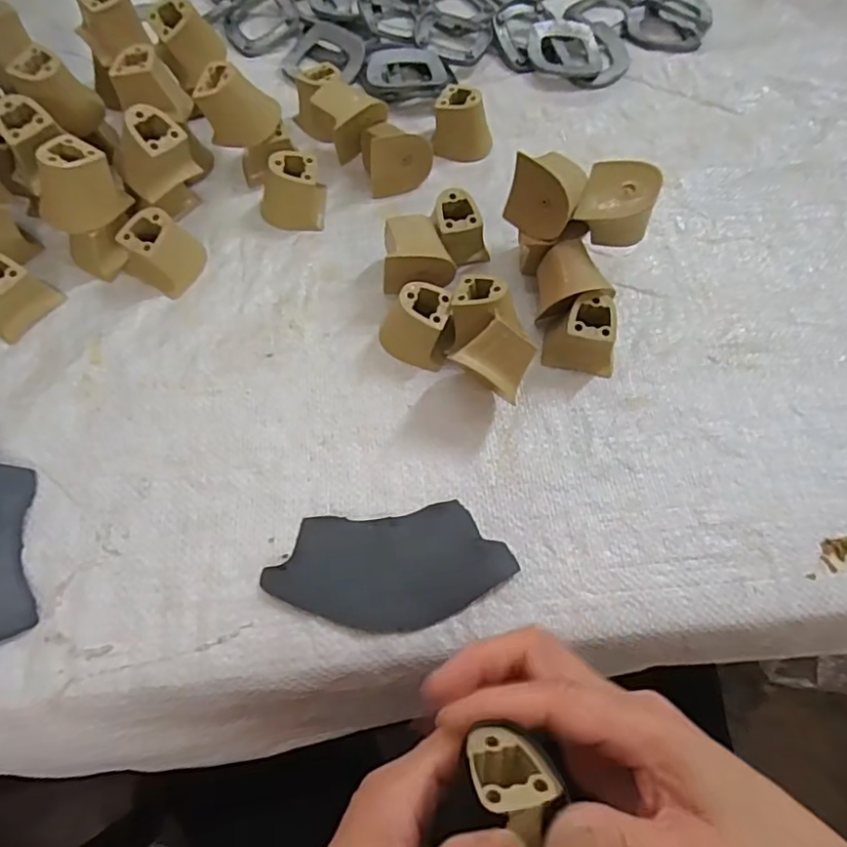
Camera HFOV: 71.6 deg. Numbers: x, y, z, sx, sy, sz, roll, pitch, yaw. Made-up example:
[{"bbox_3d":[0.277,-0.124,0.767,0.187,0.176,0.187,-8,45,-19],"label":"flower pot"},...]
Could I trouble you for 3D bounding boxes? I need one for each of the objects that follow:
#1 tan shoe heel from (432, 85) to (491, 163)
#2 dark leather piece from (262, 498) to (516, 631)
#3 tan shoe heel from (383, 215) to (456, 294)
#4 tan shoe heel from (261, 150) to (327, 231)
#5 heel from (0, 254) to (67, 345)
[{"bbox_3d":[0.030,-0.219,0.429,0.041,0.034,0.034,15,66,5],"label":"tan shoe heel"},{"bbox_3d":[-0.017,0.076,0.309,0.124,0.006,0.060,-6,70,-4],"label":"dark leather piece"},{"bbox_3d":[-0.005,-0.104,0.377,0.043,0.038,0.041,-6,66,-4],"label":"tan shoe heel"},{"bbox_3d":[-0.088,-0.158,0.395,0.040,0.035,0.039,4,66,0],"label":"tan shoe heel"},{"bbox_3d":[-0.251,-0.080,0.352,0.032,0.037,0.043,35,69,13],"label":"heel"}]

